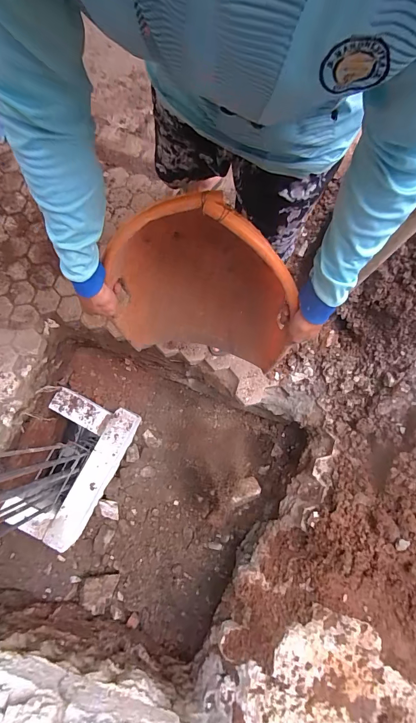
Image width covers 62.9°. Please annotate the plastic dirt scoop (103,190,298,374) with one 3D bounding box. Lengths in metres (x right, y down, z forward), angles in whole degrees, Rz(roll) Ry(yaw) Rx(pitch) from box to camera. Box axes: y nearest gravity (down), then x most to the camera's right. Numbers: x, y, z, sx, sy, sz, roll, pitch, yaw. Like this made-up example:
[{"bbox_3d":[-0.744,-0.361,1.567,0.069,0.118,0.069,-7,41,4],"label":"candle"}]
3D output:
[{"bbox_3d":[-0.009,-0.138,0.669,0.362,0.403,0.170,13,47,3],"label":"plastic dirt scoop"}]

